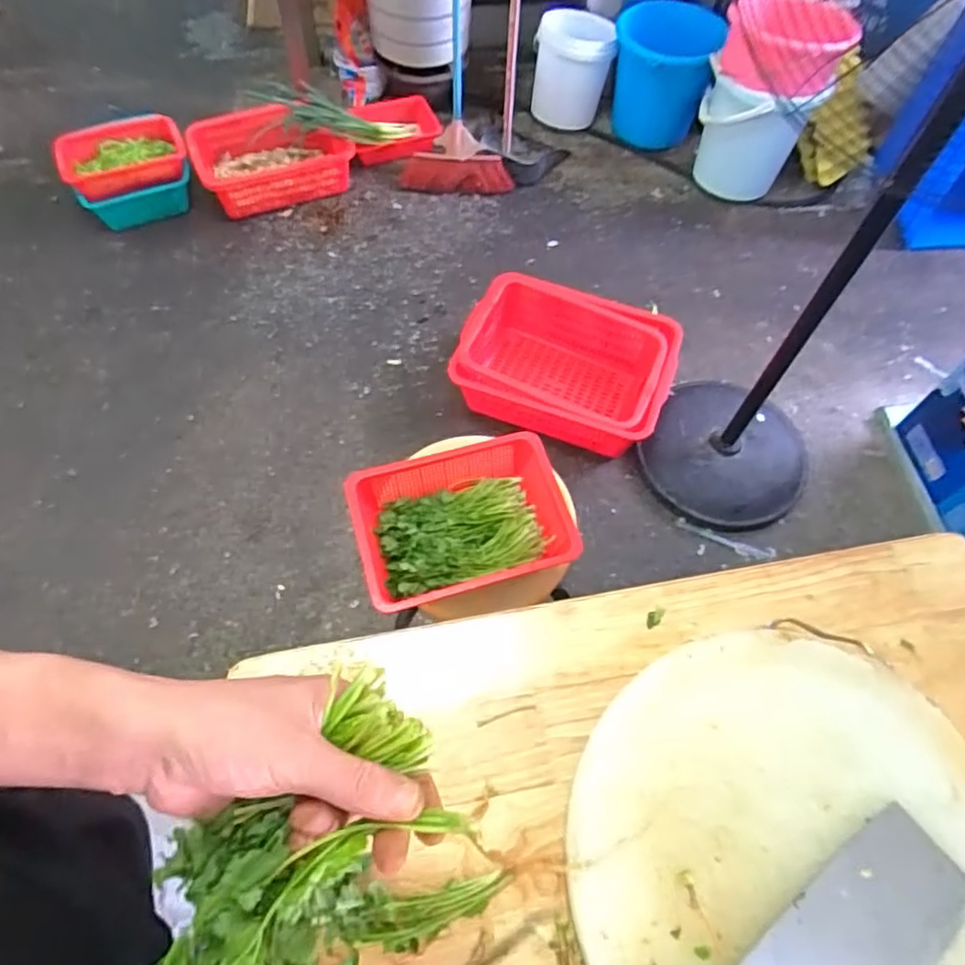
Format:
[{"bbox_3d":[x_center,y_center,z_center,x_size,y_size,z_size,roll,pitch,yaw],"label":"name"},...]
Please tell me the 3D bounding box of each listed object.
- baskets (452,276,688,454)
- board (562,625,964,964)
[{"bbox_3d":[0.198,-0.275,1.614,0.510,0.205,0.379,15,61,7],"label":"baskets"},{"bbox_3d":[0.251,0.309,0.512,0.351,0.045,0.352,1,60,-1],"label":"board"}]

